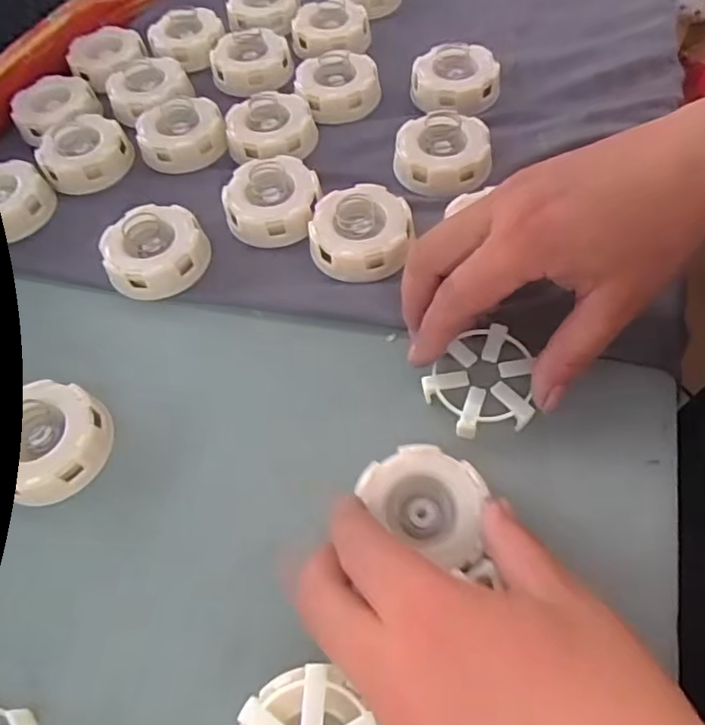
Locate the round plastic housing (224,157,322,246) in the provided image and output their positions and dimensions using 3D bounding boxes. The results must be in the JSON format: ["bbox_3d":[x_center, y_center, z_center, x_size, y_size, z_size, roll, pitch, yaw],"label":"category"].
[{"bbox_3d":[-0.050,-0.101,0.363,0.056,0.028,0.052,-2,58,4],"label":"round plastic housing"}]

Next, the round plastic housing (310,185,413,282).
[{"bbox_3d":[0.005,-0.079,0.346,0.059,0.027,0.056,-2,58,4],"label":"round plastic housing"}]

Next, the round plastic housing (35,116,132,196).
[{"bbox_3d":[-0.192,-0.150,0.415,0.060,0.025,0.060,-2,58,4],"label":"round plastic housing"}]

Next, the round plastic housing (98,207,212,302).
[{"bbox_3d":[-0.119,-0.068,0.350,0.059,0.026,0.054,-2,58,4],"label":"round plastic housing"}]

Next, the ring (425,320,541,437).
[{"bbox_3d":[0.068,0.010,0.291,0.059,0.006,0.052,-42,67,-19],"label":"ring"}]

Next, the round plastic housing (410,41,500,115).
[{"bbox_3d":[0.074,-0.209,0.425,0.061,0.020,0.061,-2,58,4],"label":"round plastic housing"}]

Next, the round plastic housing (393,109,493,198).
[{"bbox_3d":[0.059,-0.135,0.380,0.060,0.027,0.053,-3,58,4],"label":"round plastic housing"}]

